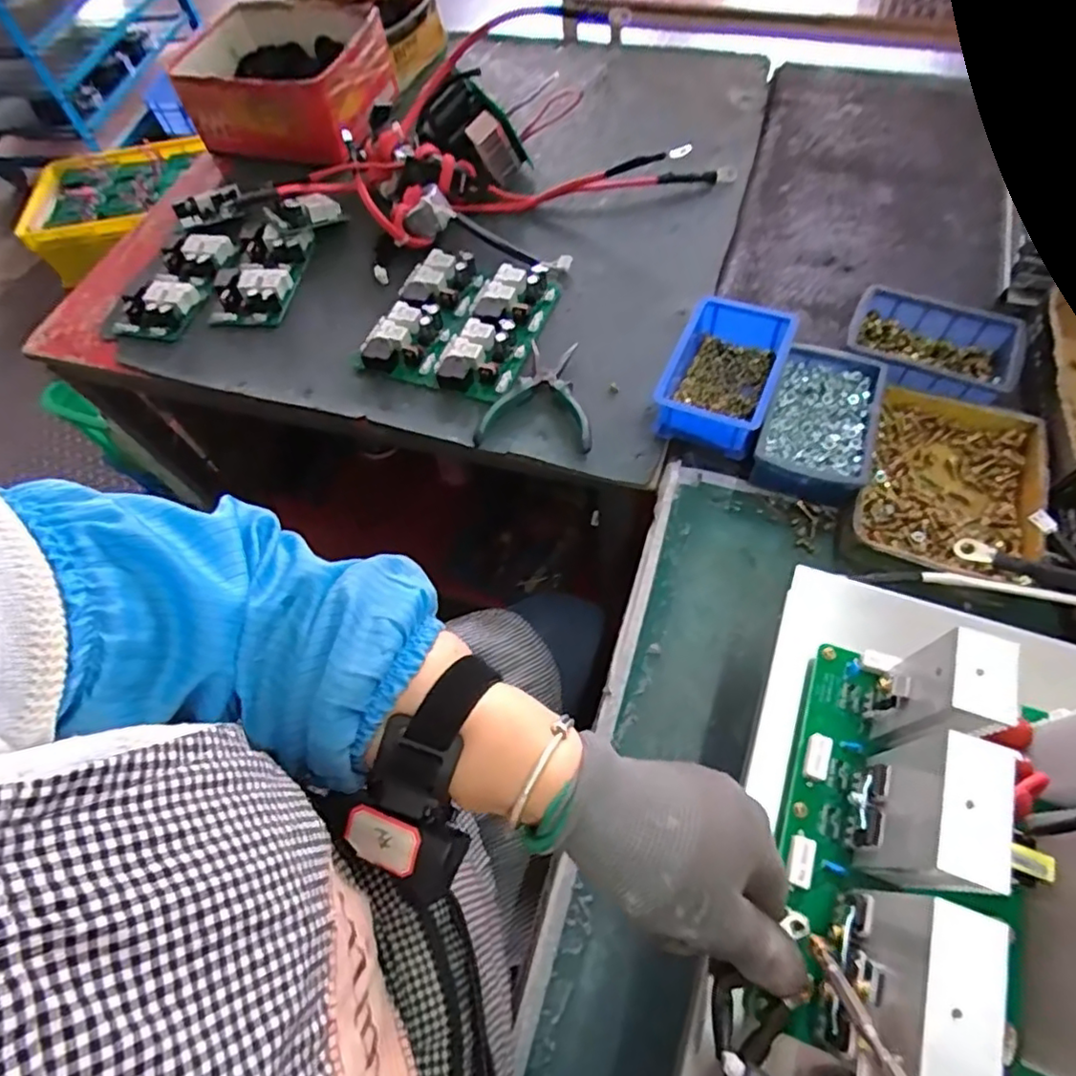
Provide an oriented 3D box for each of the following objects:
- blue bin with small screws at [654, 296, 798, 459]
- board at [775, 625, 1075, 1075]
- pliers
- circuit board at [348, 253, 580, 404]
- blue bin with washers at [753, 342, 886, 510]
[{"bbox_3d":[0.180,-0.159,0.599,0.098,0.058,0.148,21,65,14],"label":"blue bin with small screws"},{"bbox_3d":[0.195,0.144,0.268,0.141,0.092,0.178,18,64,12],"label":"board"},{"bbox_3d":[0.006,-0.152,0.626,0.115,0.020,0.143,8,62,7],"label":"pliers"},{"bbox_3d":[-0.082,-0.258,0.692,0.177,0.026,0.211,15,63,11],"label":"circuit board"},{"bbox_3d":[0.256,-0.104,0.564,0.092,0.050,0.141,18,64,13],"label":"blue bin with washers"}]

